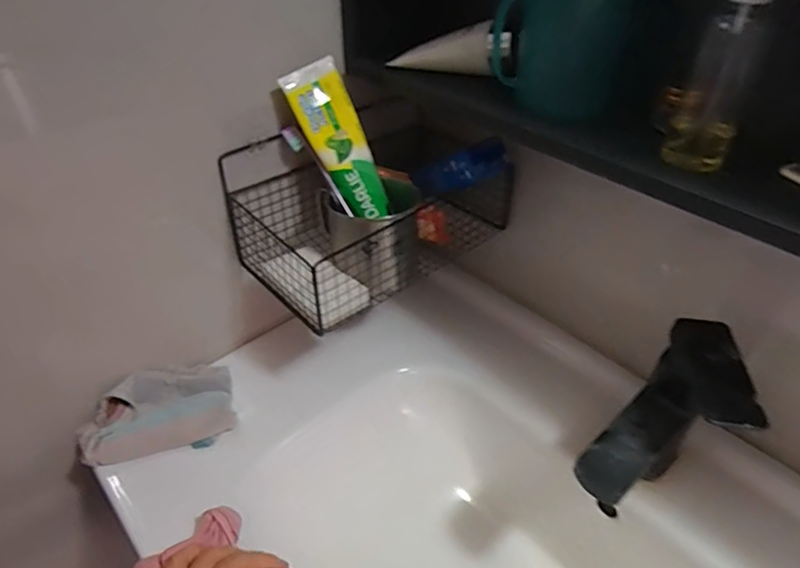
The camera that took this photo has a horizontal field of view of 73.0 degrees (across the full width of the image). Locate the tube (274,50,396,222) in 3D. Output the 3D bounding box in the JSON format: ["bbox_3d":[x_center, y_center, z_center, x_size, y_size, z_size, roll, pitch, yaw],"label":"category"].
[{"bbox_3d":[-0.060,-0.138,0.546,0.055,0.160,0.035,-31,19,-12],"label":"tube"}]

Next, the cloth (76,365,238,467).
[{"bbox_3d":[-0.249,0.129,0.556,0.145,0.044,0.097,-13,42,-16],"label":"cloth"}]

